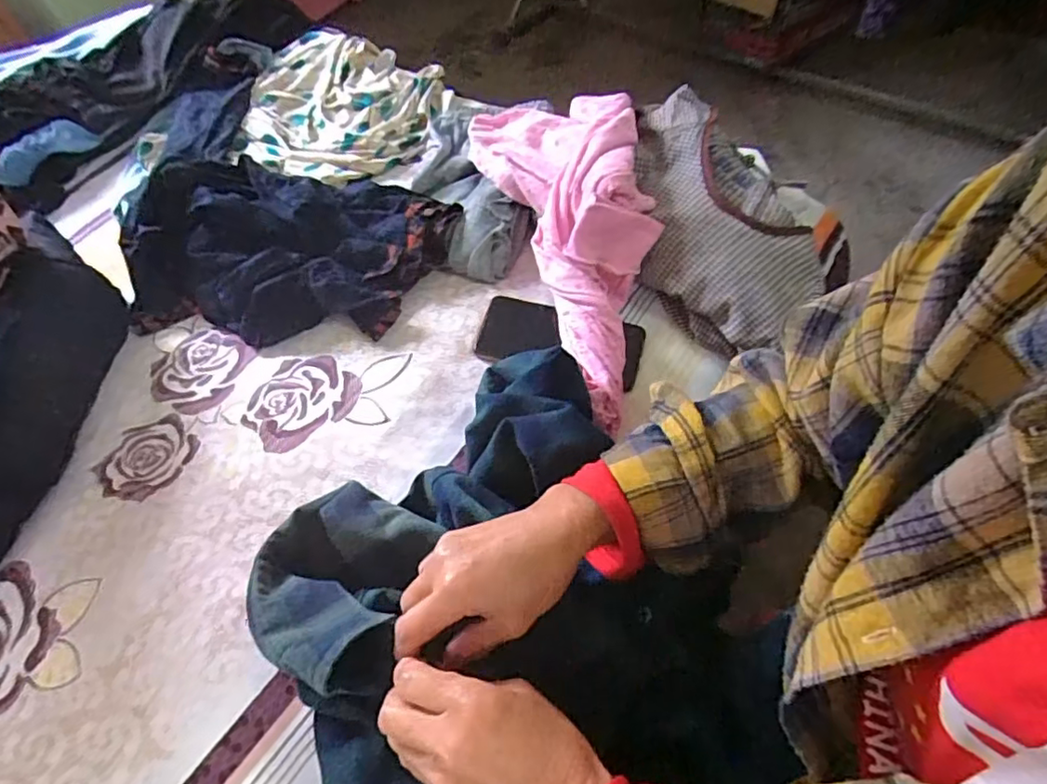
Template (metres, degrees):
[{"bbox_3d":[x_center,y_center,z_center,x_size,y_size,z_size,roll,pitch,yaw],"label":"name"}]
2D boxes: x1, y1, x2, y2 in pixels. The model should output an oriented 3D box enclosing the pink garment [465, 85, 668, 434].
[{"bbox_3d":[0.070,-0.203,0.650,0.163,0.100,0.487,-20,56,-3],"label":"pink garment"}]

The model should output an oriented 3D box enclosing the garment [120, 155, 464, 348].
[{"bbox_3d":[-0.272,-0.164,0.696,0.358,0.082,0.230,13,59,15],"label":"garment"}]

